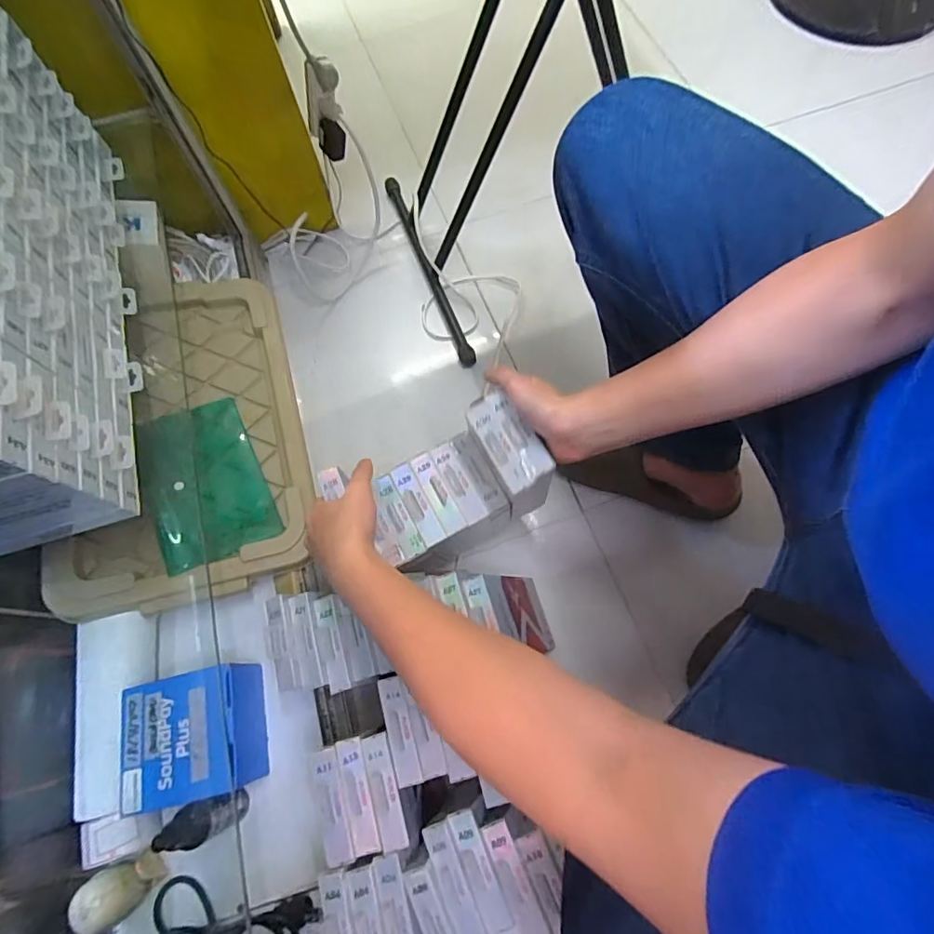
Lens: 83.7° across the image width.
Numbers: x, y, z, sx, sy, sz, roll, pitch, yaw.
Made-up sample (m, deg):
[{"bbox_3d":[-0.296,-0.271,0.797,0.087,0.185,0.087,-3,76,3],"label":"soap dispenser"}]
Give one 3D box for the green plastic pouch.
[{"bbox_3d":[-0.354,0.016,0.700,0.142,0.009,0.225,-22,71,-19],"label":"green plastic pouch"}]

